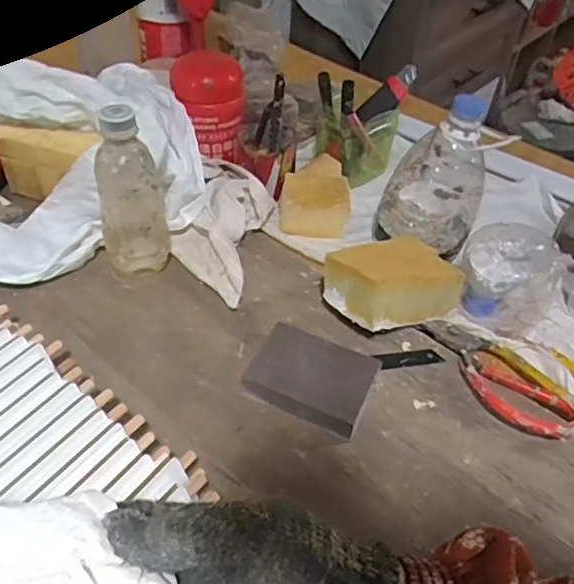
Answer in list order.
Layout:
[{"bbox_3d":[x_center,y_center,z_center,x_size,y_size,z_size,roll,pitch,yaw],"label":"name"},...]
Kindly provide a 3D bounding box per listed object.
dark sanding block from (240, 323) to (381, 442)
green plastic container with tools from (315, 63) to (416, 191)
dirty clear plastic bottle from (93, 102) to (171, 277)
[{"bbox_3d":[0.020,0.074,0.494,0.099,0.031,0.073,19,47,15],"label":"dark sanding block"},{"bbox_3d":[0.088,-0.204,0.712,0.077,0.124,0.093,33,52,26],"label":"green plastic container with tools"},{"bbox_3d":[-0.145,-0.089,0.542,0.058,0.168,0.056,-4,45,-8],"label":"dirty clear plastic bottle"}]

